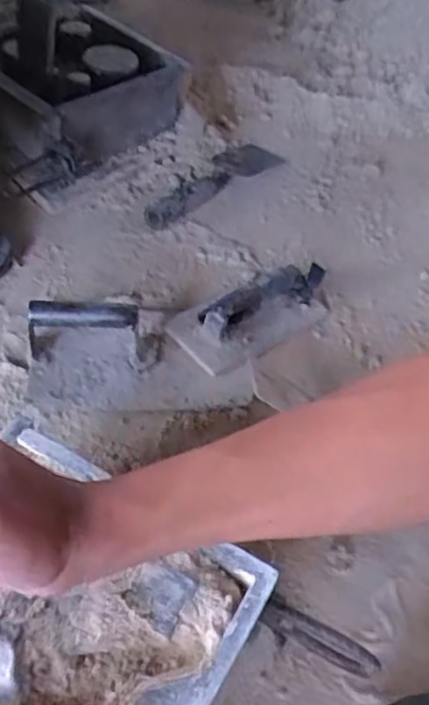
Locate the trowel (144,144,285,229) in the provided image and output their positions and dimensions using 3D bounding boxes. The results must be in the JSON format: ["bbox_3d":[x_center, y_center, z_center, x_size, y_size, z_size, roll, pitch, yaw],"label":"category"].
[{"bbox_3d":[0.000,-0.242,0.939,0.064,0.031,0.266,34,55,22],"label":"trowel"}]

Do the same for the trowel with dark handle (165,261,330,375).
[{"bbox_3d":[0.046,-0.053,0.752,0.186,0.072,0.088,-26,57,-24],"label":"trowel with dark handle"}]

